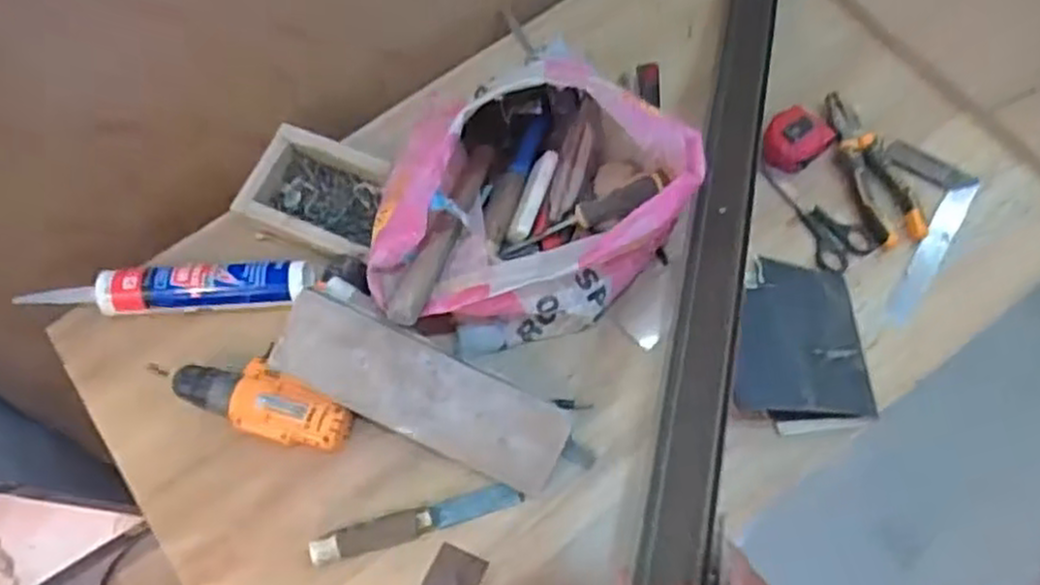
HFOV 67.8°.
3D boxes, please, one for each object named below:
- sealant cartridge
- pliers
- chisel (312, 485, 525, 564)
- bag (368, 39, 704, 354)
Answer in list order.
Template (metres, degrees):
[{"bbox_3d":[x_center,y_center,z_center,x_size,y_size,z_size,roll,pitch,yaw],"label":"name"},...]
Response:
[{"bbox_3d":[-0.379,0.001,0.826,0.319,0.045,0.049,-5,70,1],"label":"sealant cartridge"},{"bbox_3d":[0.385,-0.140,0.850,0.059,0.014,0.184,-15,70,-3],"label":"pliers"},{"bbox_3d":[-0.099,0.220,0.745,0.200,0.033,0.027,-16,70,-3],"label":"chisel"},{"bbox_3d":[0.001,-0.106,0.766,0.351,0.188,0.269,-40,73,-11],"label":"bag"}]

